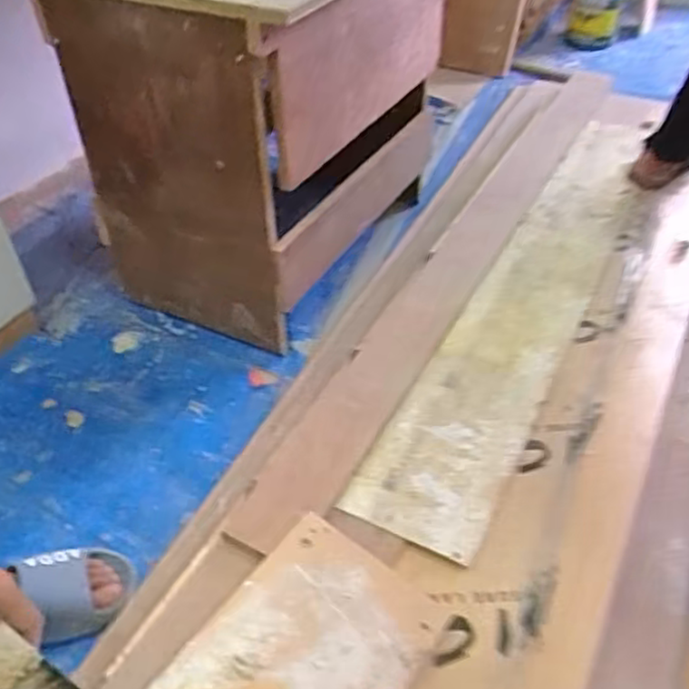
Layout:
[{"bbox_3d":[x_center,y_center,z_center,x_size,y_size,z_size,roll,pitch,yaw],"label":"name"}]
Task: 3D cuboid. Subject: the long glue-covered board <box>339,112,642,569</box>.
[{"bbox_3d":[0.379,-0.141,1.317,0.184,0.018,1.297,21,46,19],"label":"long glue-covered board"}]

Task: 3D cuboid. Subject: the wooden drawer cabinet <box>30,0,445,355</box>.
[{"bbox_3d":[-0.129,-0.459,1.314,0.451,0.593,0.660,19,48,19],"label":"wooden drawer cabinet"}]

